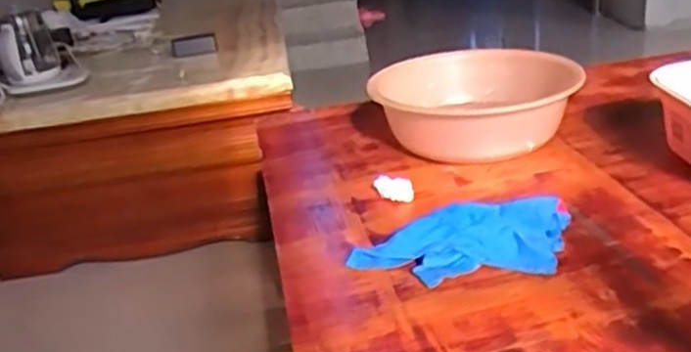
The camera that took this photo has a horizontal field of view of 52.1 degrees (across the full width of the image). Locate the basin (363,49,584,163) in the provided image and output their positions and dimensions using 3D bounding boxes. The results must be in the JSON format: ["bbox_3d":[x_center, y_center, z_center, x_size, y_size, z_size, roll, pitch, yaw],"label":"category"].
[{"bbox_3d":[0.192,-0.107,1.118,0.288,0.105,0.275,-6,23,3],"label":"basin"}]

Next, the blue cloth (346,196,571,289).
[{"bbox_3d":[0.153,0.075,0.818,0.282,0.034,0.134,-14,24,-14],"label":"blue cloth"}]

